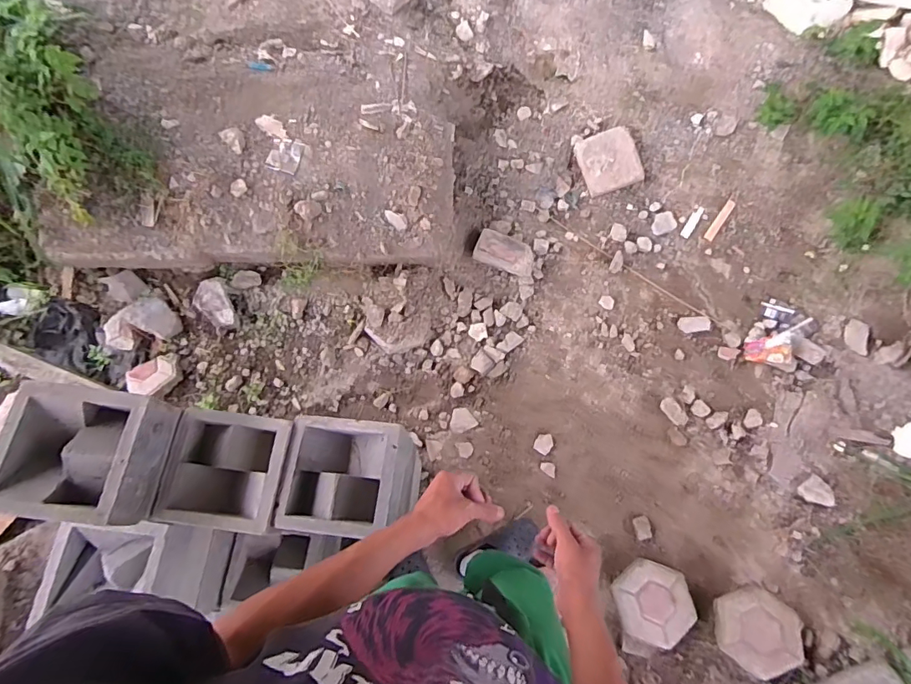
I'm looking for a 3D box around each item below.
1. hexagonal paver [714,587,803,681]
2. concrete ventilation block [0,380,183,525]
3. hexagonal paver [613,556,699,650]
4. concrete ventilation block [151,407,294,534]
[{"bbox_3d":[0.831,0.798,1.337,0.200,0.060,0.204,10,62,25],"label":"hexagonal paver"},{"bbox_3d":[-0.601,0.178,0.785,0.196,0.126,0.194,6,71,3],"label":"concrete ventilation block"},{"bbox_3d":[0.569,0.741,1.370,0.227,0.075,0.207,20,73,7],"label":"hexagonal paver"},{"bbox_3d":[-0.397,0.235,0.880,0.201,0.091,0.196,7,71,3],"label":"concrete ventilation block"}]

